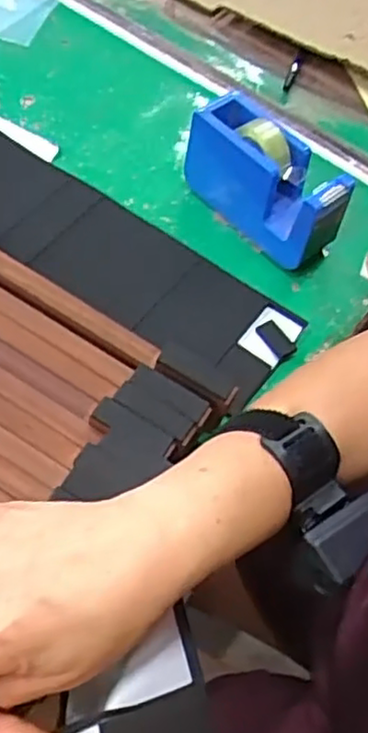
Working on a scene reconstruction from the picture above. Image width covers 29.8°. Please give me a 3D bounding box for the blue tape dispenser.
[{"bbox_3d":[0.062,-0.145,0.538,0.046,0.075,0.131,-37,69,-22],"label":"blue tape dispenser"}]

